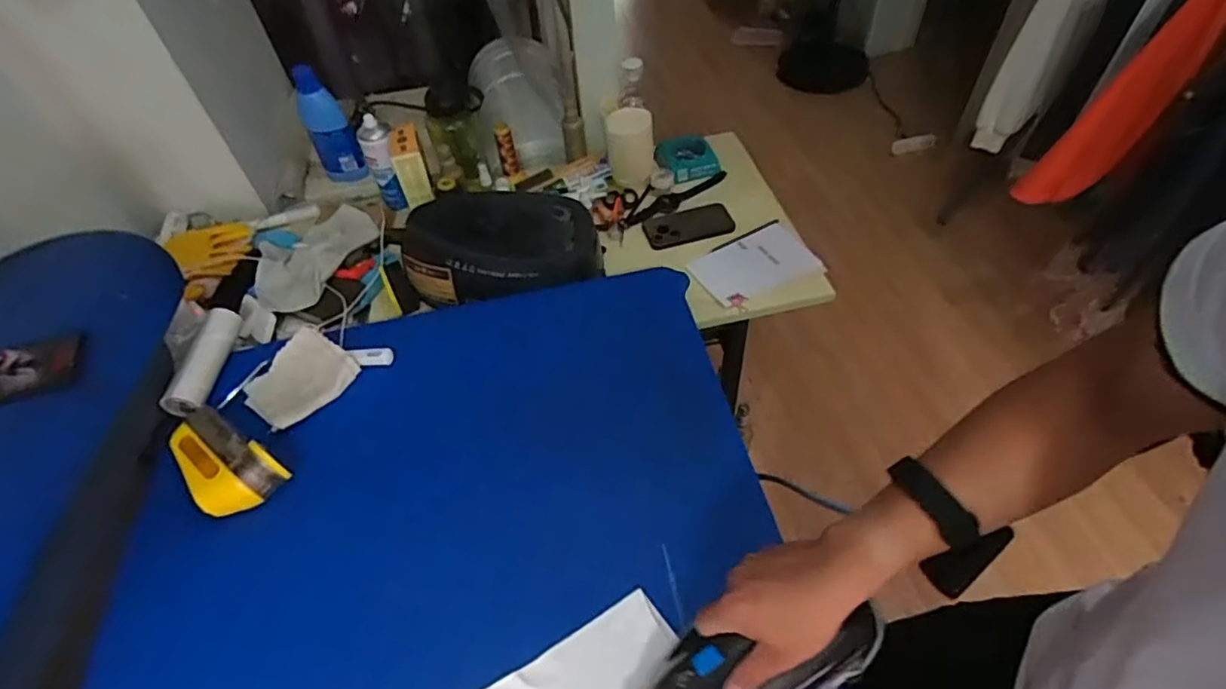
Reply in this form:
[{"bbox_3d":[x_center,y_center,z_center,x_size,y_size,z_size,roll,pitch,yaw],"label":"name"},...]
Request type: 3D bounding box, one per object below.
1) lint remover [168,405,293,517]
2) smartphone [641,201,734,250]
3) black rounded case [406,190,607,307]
[{"bbox_3d":[-0.481,0.145,0.737,0.155,0.058,0.085,27,58,23],"label":"lint remover"},{"bbox_3d":[0.146,-0.227,1.151,0.169,0.009,0.098,-15,52,-8],"label":"smartphone"},{"bbox_3d":[-0.186,-0.170,1.026,0.309,0.106,0.190,-1,51,3],"label":"black rounded case"}]

